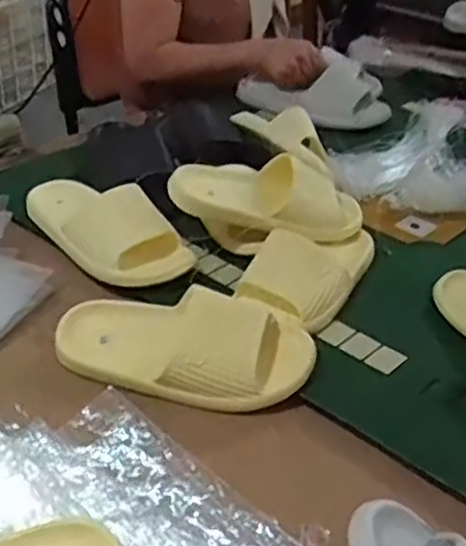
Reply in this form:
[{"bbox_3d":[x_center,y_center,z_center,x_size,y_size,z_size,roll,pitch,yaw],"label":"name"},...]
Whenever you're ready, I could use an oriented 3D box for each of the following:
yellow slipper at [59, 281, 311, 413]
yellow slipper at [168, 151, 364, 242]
[{"bbox_3d":[-0.048,0.066,0.698,0.238,0.070,0.086,11,34,10],"label":"yellow slipper"},{"bbox_3d":[0.042,-0.082,0.892,0.243,0.074,0.103,4,61,-11],"label":"yellow slipper"}]

